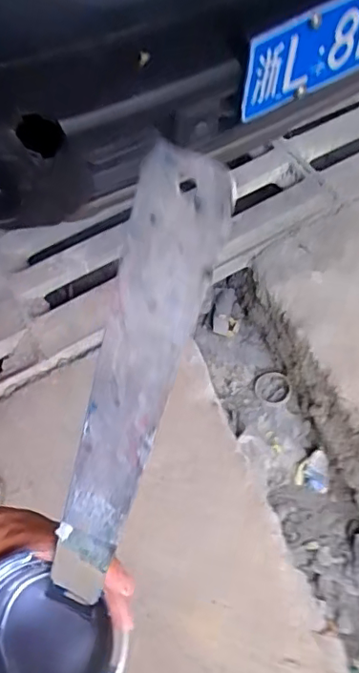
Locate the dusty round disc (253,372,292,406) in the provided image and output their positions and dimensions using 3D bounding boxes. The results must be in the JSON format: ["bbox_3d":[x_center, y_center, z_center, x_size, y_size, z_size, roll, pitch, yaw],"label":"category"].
[{"bbox_3d":[0.218,0.120,1.261,0.089,0.013,0.082,-1,62,3],"label":"dusty round disc"}]

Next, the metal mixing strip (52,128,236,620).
[{"bbox_3d":[-0.027,0.044,0.227,0.031,0.250,0.005,28,38,13],"label":"metal mixing strip"}]

